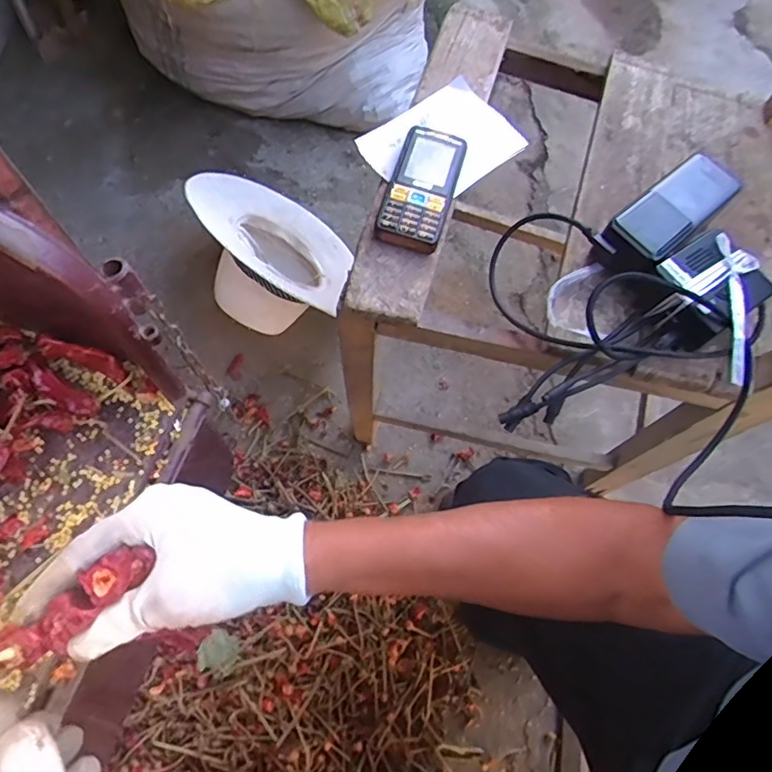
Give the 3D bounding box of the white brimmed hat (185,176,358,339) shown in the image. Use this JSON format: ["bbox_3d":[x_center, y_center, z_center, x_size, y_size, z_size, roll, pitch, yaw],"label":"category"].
[{"bbox_3d":[-0.224,-0.211,0.876,0.227,0.148,0.315,37,24,-15],"label":"white brimmed hat"}]

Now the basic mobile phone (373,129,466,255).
[{"bbox_3d":[0.033,-0.184,0.509,0.060,0.017,0.124,15,68,3],"label":"basic mobile phone"}]

